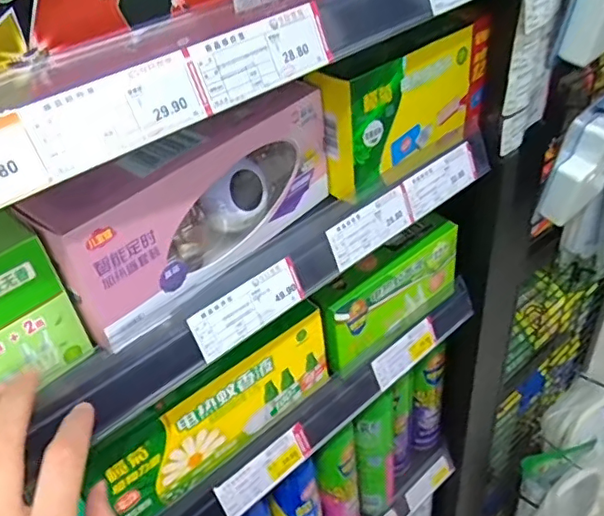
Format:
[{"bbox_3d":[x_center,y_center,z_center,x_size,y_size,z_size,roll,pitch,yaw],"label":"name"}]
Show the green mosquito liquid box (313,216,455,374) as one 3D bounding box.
[{"bbox_3d":[0.095,0.034,0.615,0.189,0.097,0.039,-32,45,-28],"label":"green mosquito liquid box"}]

